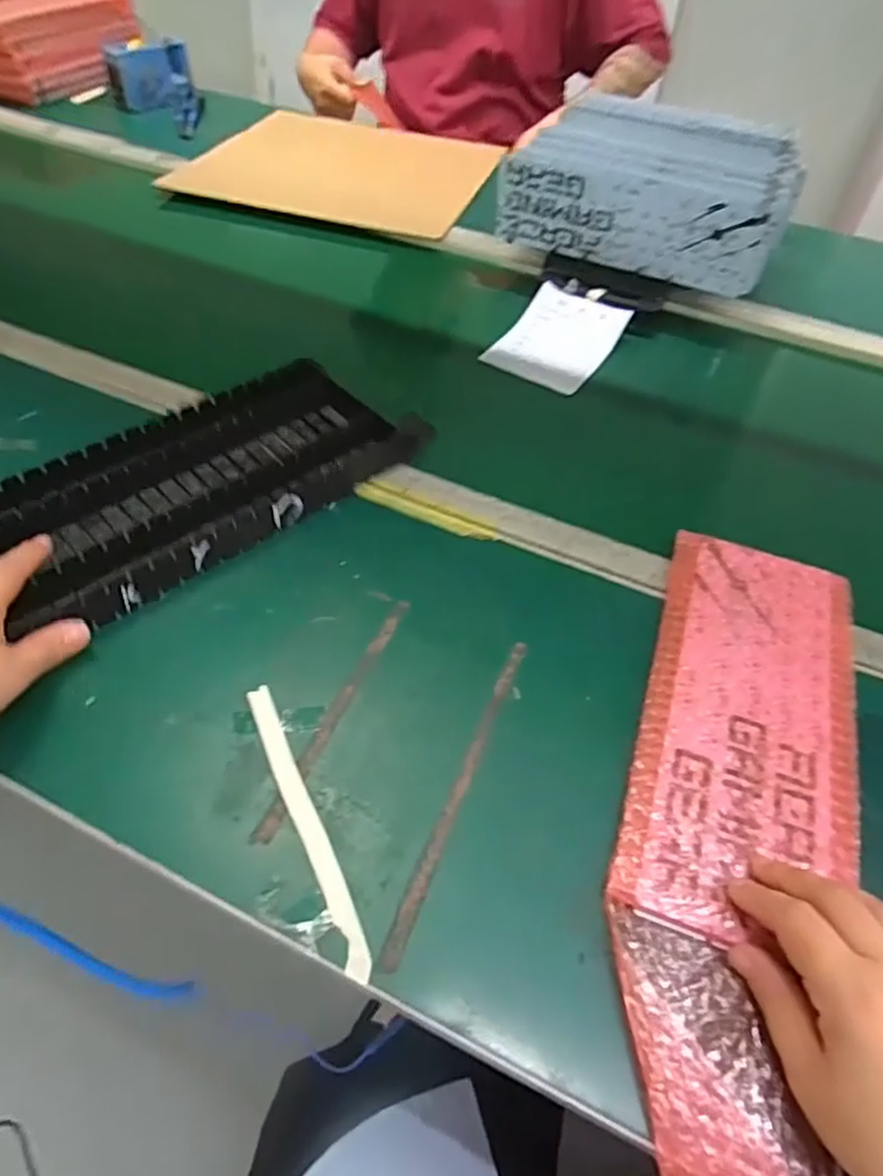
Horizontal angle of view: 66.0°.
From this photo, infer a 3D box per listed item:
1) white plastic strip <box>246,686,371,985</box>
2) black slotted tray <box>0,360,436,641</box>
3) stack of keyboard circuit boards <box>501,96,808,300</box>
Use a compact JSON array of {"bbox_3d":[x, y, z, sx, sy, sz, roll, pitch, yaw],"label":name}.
[{"bbox_3d":[-0.074,0.122,0.367,0.015,0.004,0.170,-18,53,-20],"label":"white plastic strip"},{"bbox_3d":[-0.218,-0.058,0.488,0.435,0.032,0.160,-26,56,-25],"label":"black slotted tray"},{"bbox_3d":[0.260,-0.477,0.812,0.293,0.095,0.294,23,51,14],"label":"stack of keyboard circuit boards"}]

